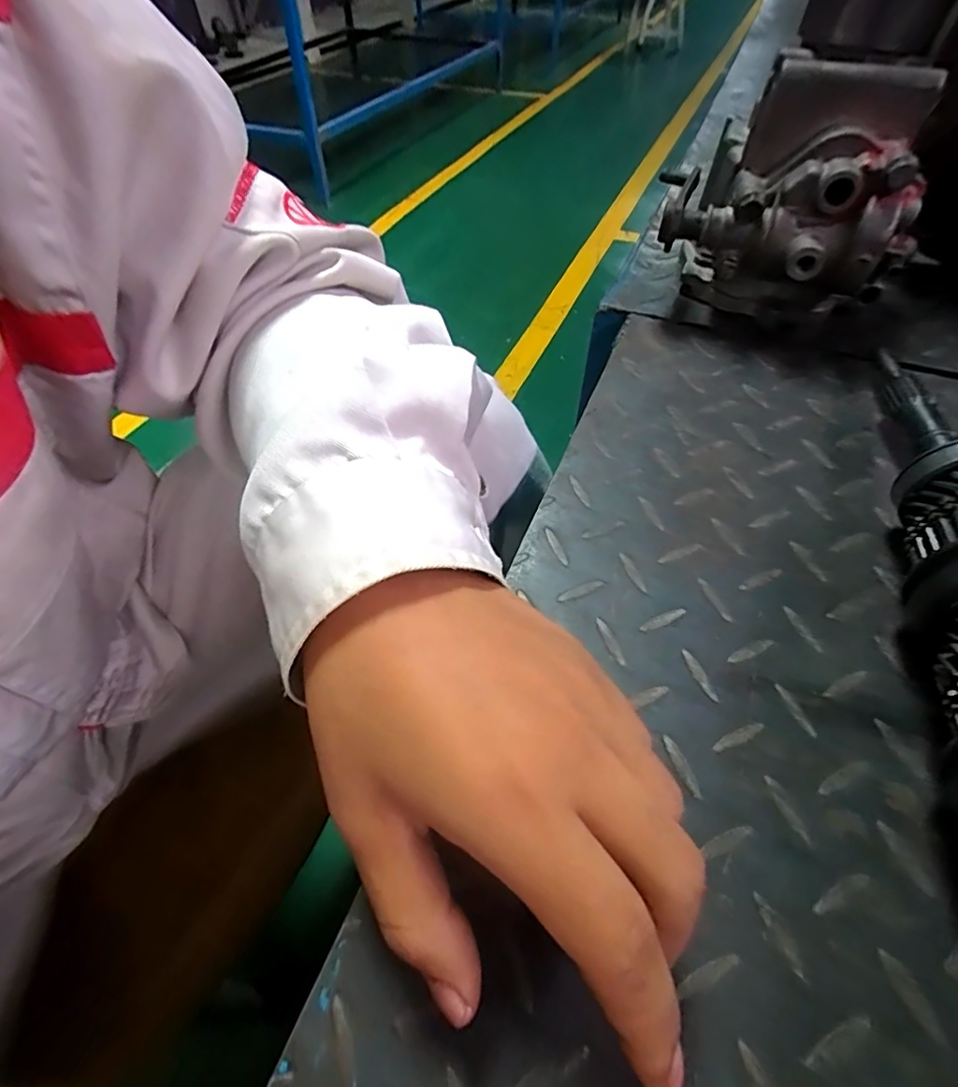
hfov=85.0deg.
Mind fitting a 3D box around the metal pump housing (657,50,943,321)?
[{"bbox_3d":[0.209,-0.228,0.346,0.150,0.130,0.131,29,60,20],"label":"metal pump housing"}]

